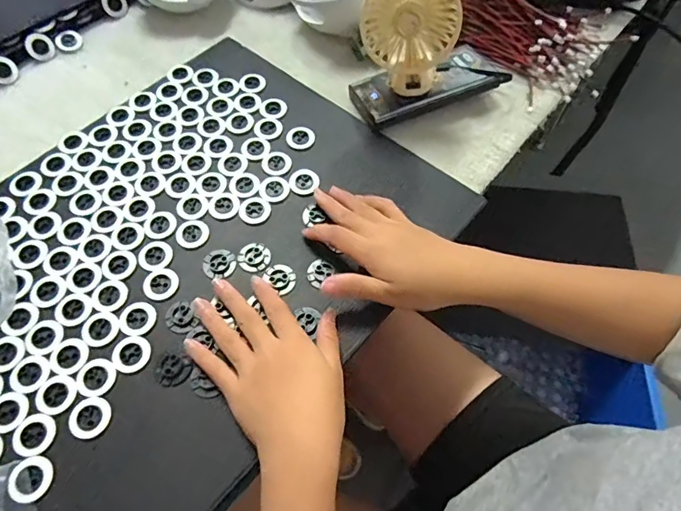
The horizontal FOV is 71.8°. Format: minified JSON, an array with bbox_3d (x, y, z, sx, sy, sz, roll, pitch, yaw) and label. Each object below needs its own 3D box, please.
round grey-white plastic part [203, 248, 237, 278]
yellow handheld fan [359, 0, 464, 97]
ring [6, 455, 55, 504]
[{"bbox_3d":[-0.104,0.005,0.404,0.027,0.004,0.026,0,61,0],"label":"round grey-white plastic part"},{"bbox_3d":[0.064,-0.204,0.434,0.089,0.108,0.033,-1,61,0],"label":"yellow handheld fan"},{"bbox_3d":[-0.209,0.151,0.319,0.026,0.004,0.028,11,54,-15],"label":"ring"}]

